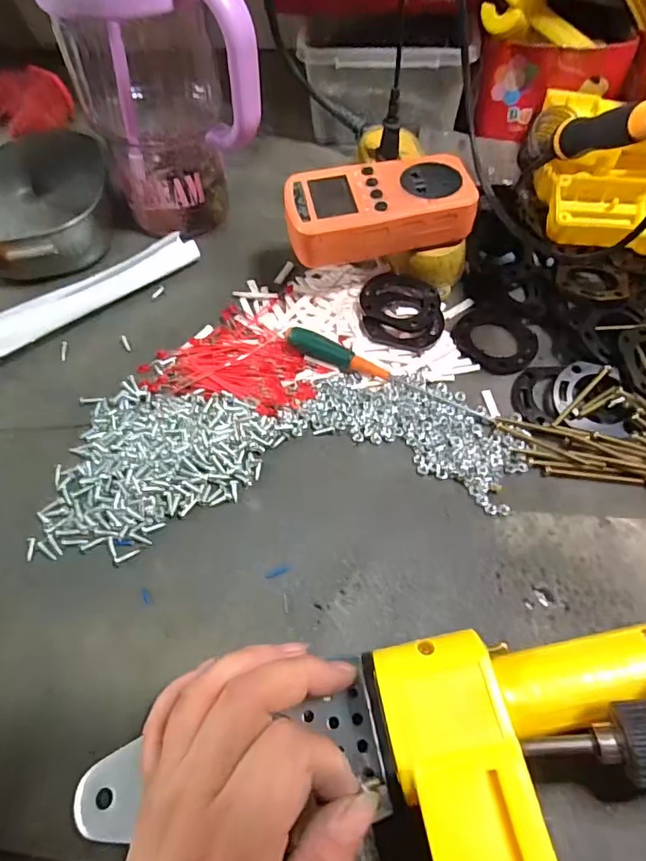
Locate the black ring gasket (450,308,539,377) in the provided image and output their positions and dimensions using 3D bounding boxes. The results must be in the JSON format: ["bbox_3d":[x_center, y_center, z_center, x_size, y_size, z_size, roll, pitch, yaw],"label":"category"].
[{"bbox_3d":[0.124,-0.068,0.359,0.058,0.004,0.057,-2,58,3],"label":"black ring gasket"}]

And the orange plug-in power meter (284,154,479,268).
[{"bbox_3d":[0.038,-0.157,0.355,0.127,0.027,0.069,-14,58,-5],"label":"orange plug-in power meter"}]

